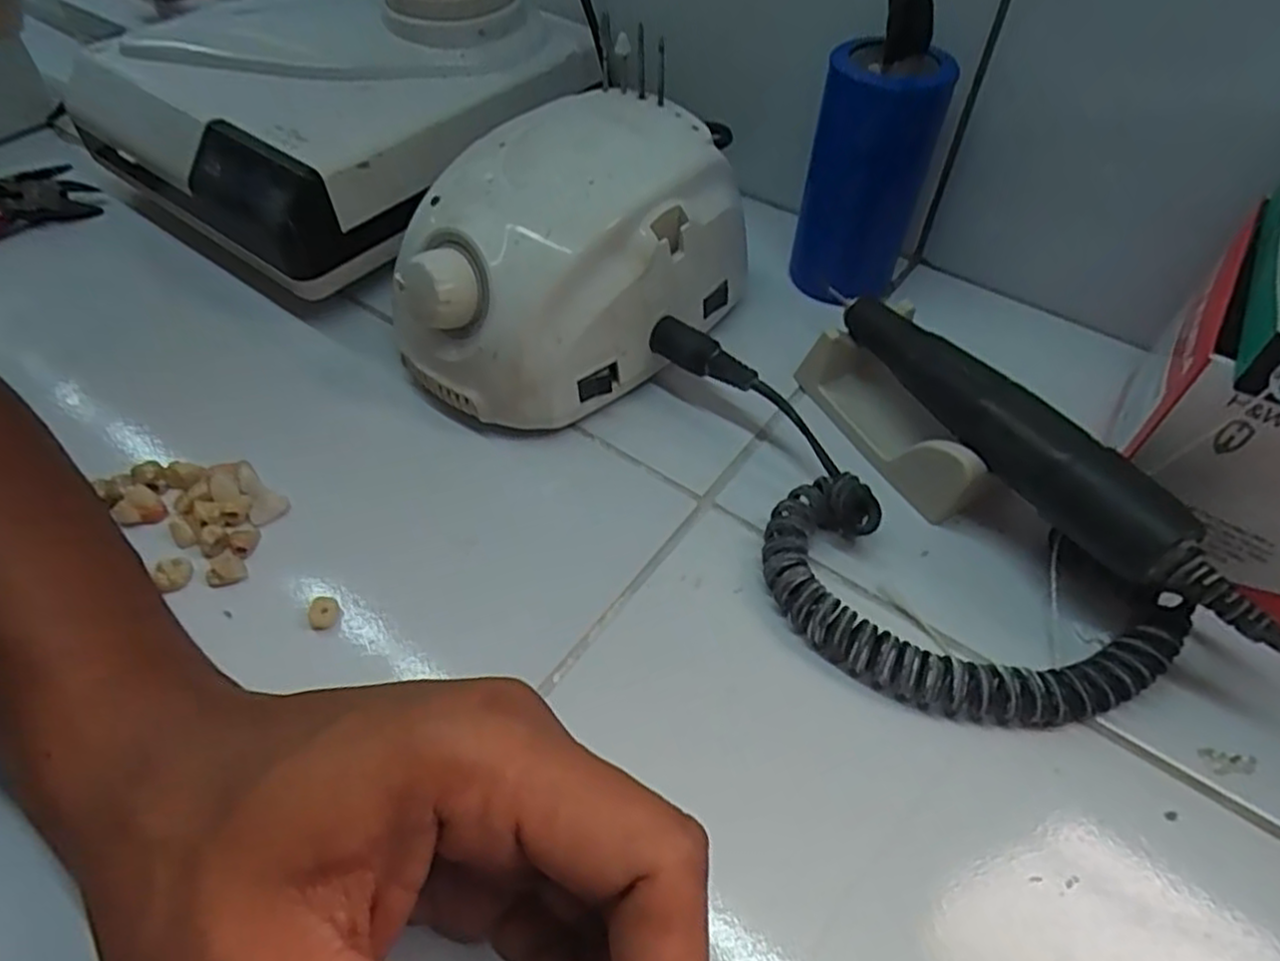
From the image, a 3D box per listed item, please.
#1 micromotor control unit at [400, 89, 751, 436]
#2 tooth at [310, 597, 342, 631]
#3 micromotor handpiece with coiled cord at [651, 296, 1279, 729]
[{"bbox_3d":[-0.031,-0.087,0.297,0.092,0.085,0.138,37,61,26],"label":"micromotor control unit"},{"bbox_3d":[-0.104,0.044,0.240,0.009,0.007,0.008,-13,53,-9],"label":"tooth"},{"bbox_3d":[0.098,-0.006,0.255,0.130,0.050,0.183,-15,53,-10],"label":"micromotor handpiece with coiled cord"}]

